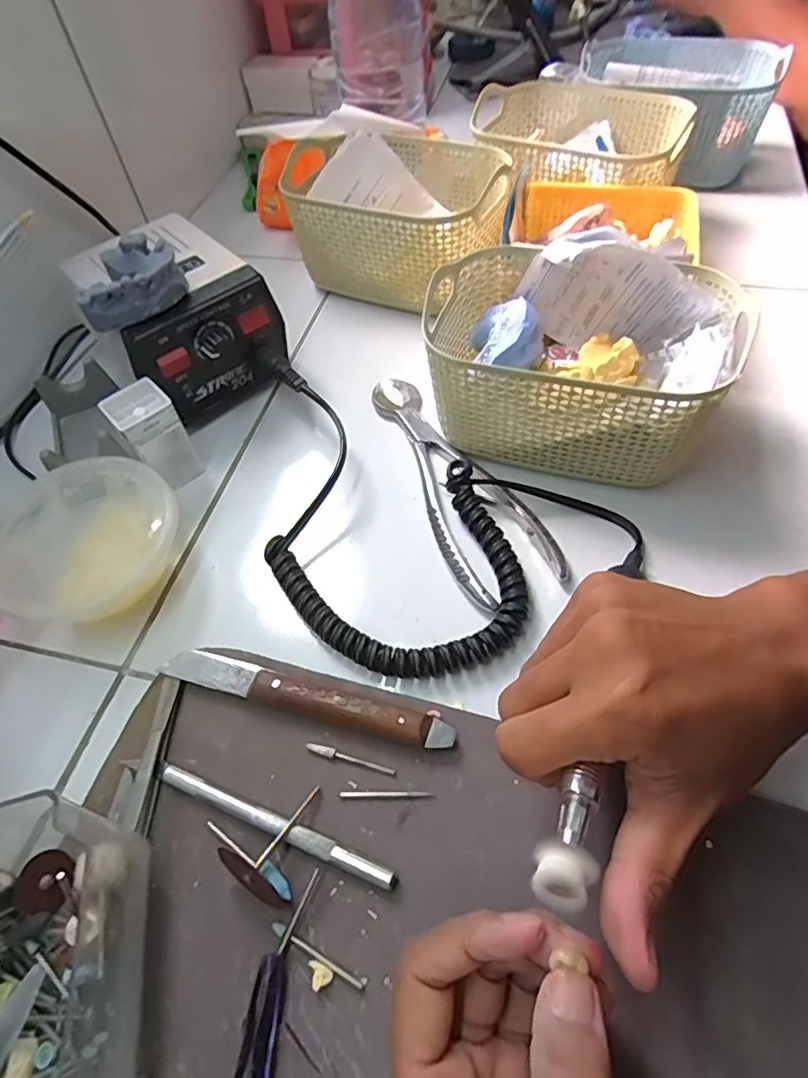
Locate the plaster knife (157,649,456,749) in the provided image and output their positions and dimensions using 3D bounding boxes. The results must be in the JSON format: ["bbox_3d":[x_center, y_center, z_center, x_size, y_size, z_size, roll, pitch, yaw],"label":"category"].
[{"bbox_3d":[-0.049,0.077,0.287,0.148,0.015,0.018,13,58,13],"label":"plaster knife"}]

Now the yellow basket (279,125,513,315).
[{"bbox_3d":[-0.005,-0.268,0.476,0.174,0.086,0.130,22,60,18],"label":"yellow basket"}]

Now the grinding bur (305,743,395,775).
[{"bbox_3d":[-0.026,0.102,0.273,0.043,0.004,0.004,13,58,13],"label":"grinding bur"}]

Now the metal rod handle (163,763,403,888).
[{"bbox_3d":[-0.058,0.126,0.259,0.116,0.006,0.008,18,59,16],"label":"metal rod handle"}]

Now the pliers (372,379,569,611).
[{"bbox_3d":[0.026,-0.043,0.362,0.059,0.015,0.193,-23,57,-11],"label":"pliers"}]

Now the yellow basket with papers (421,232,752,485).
[{"bbox_3d":[0.102,-0.105,0.355,0.167,0.090,0.116,14,58,14],"label":"yellow basket with papers"}]

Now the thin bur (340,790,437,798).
[{"bbox_3d":[-0.008,0.115,0.263,0.043,0.004,0.004,-1,56,4],"label":"thin bur"}]

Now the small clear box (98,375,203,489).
[{"bbox_3d":[-0.158,-0.065,0.371,0.034,0.056,0.037,-39,61,-20],"label":"small clear box"}]

